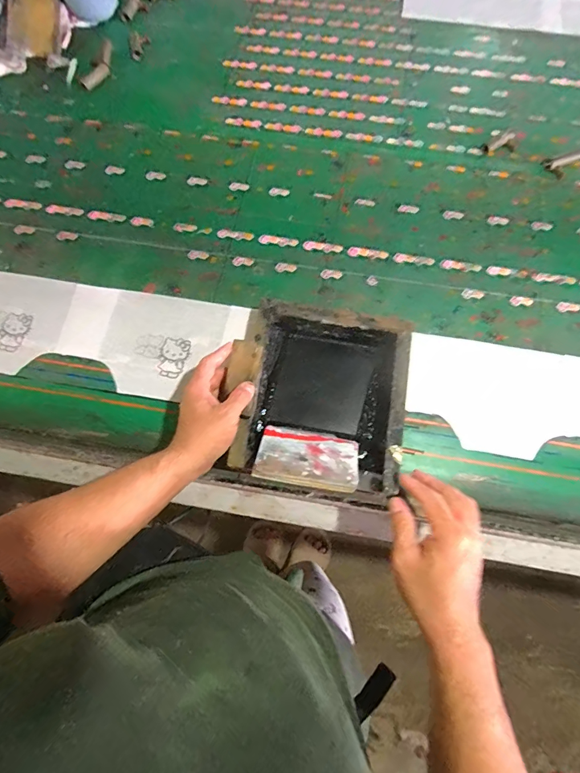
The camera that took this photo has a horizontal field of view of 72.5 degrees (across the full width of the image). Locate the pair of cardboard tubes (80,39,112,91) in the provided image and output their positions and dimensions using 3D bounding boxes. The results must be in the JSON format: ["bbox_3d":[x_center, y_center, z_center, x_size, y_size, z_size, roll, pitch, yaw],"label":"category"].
[{"bbox_3d":[-0.377,-0.635,0.782,0.039,0.017,0.117,19,73,6],"label":"pair of cardboard tubes"}]

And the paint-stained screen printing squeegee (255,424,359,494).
[{"bbox_3d":[0.024,0.090,0.508,0.126,0.008,0.101,10,29,3],"label":"paint-stained screen printing squeegee"}]

